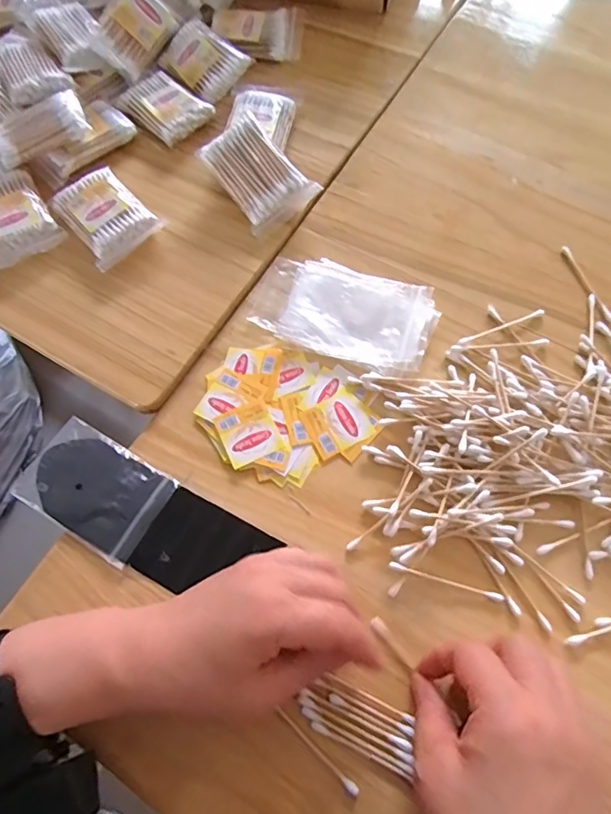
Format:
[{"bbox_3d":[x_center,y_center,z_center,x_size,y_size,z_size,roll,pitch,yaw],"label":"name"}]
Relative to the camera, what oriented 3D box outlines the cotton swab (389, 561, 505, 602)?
[{"bbox_3d":[0.086,0.107,0.324,0.071,0.007,0.006,15,70,8],"label":"cotton swab"}]

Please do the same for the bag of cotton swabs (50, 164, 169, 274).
[{"bbox_3d":[-0.164,-0.157,0.433,0.061,0.016,0.084,-41,73,-13],"label":"bag of cotton swabs"}]

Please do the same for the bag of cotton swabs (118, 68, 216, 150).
[{"bbox_3d":[-0.126,-0.275,0.479,0.057,0.013,0.078,-43,73,-14],"label":"bag of cotton swabs"}]

